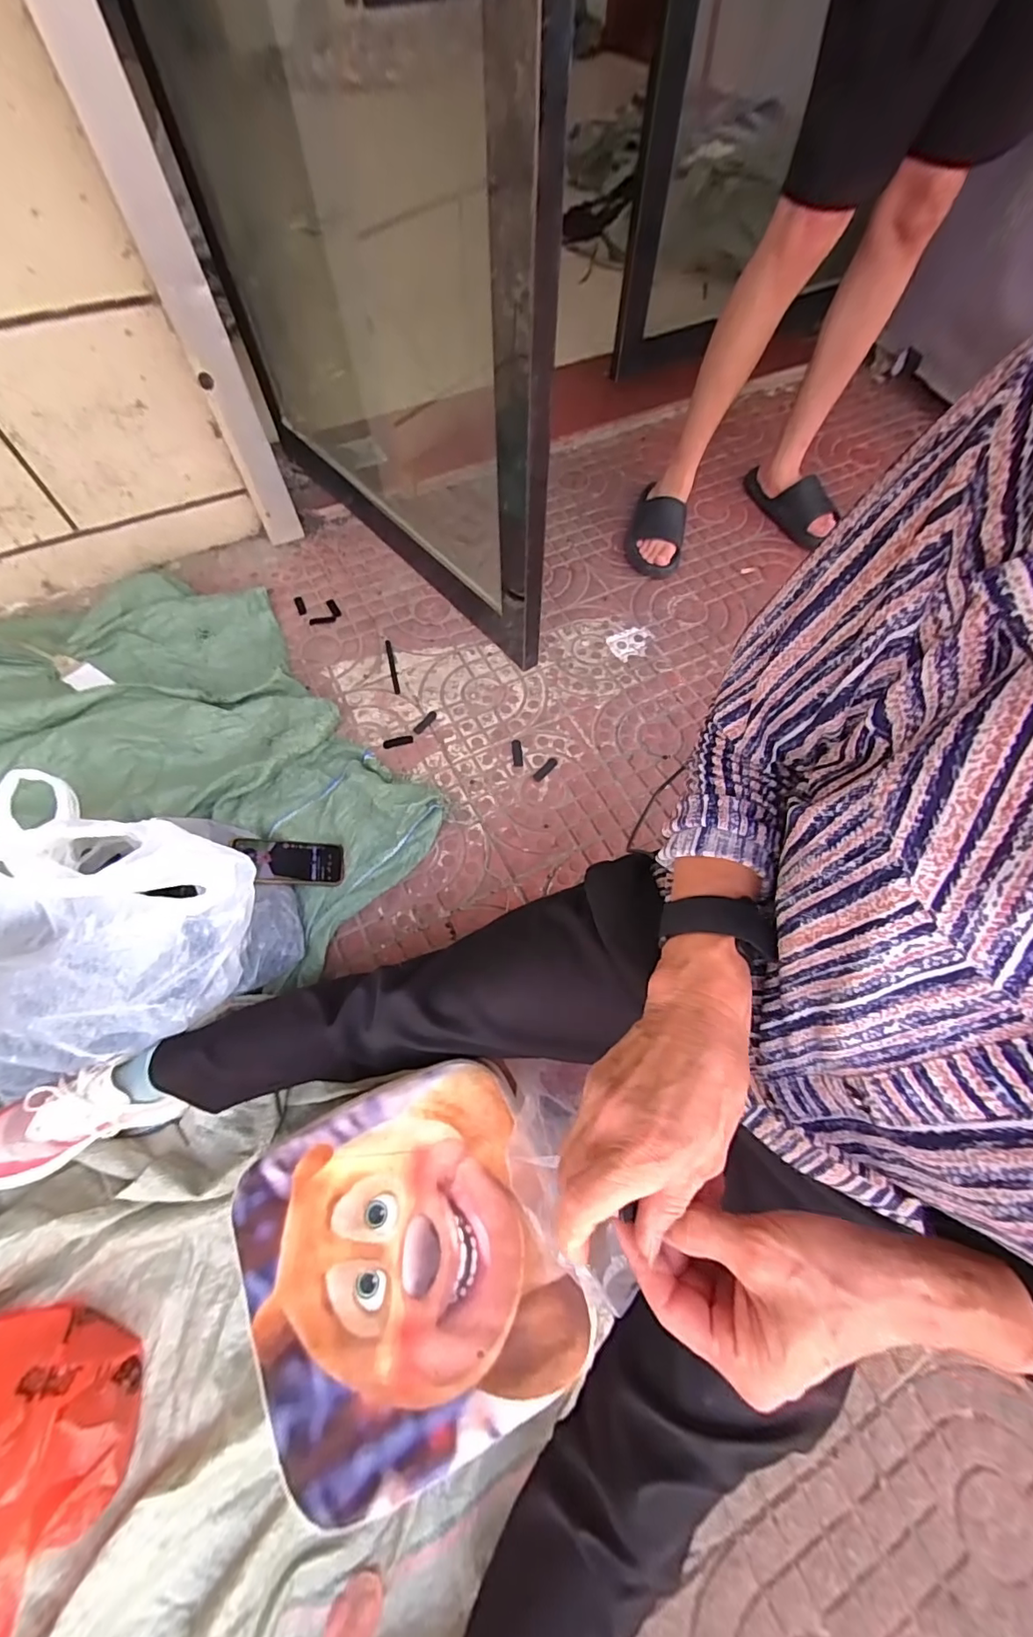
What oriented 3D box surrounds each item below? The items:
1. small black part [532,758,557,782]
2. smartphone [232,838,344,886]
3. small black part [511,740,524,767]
[{"bbox_3d":[0.053,-0.089,0.936,0.019,0.004,0.059,38,69,16],"label":"small black part"},{"bbox_3d":[-0.355,0.067,0.815,0.153,0.010,0.082,5,51,-27],"label":"smartphone"},{"bbox_3d":[0.002,-0.122,0.952,0.018,0.007,0.059,-4,64,-3],"label":"small black part"}]

